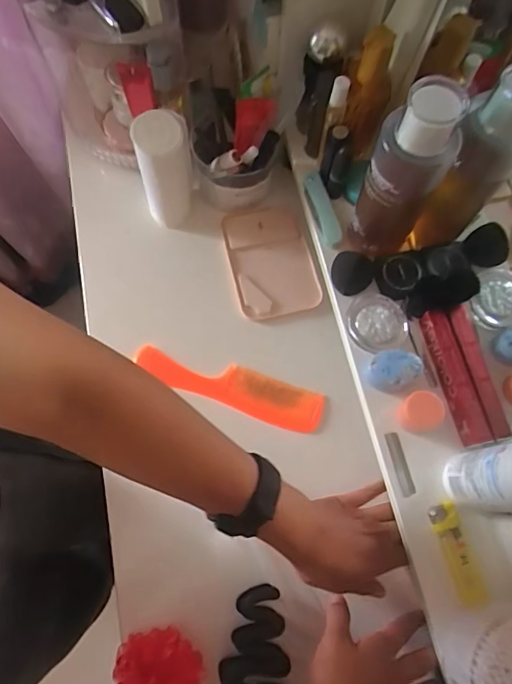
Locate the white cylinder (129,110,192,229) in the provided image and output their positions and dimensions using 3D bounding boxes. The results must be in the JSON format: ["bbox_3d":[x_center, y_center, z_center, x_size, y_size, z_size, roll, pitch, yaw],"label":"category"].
[{"bbox_3d":[-0.102,-0.191,0.527,0.061,0.138,0.056,-17,72,-7],"label":"white cylinder"}]

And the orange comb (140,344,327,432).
[{"bbox_3d":[-0.028,0.049,0.518,0.207,0.008,0.047,18,71,5],"label":"orange comb"}]

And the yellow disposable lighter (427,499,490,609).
[{"bbox_3d":[0.176,0.185,0.403,0.023,0.012,0.084,-15,71,-6],"label":"yellow disposable lighter"}]

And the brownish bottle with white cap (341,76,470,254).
[{"bbox_3d":[0.131,-0.147,0.425,0.066,0.175,0.062,30,73,9],"label":"brownish bottle with white cap"}]

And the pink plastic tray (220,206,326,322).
[{"bbox_3d":[0.018,-0.101,0.569,0.097,0.009,0.142,-12,71,-5],"label":"pink plastic tray"}]

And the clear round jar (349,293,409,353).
[{"bbox_3d":[0.125,-0.016,0.472,0.053,0.027,0.063,0,71,-1],"label":"clear round jar"}]

